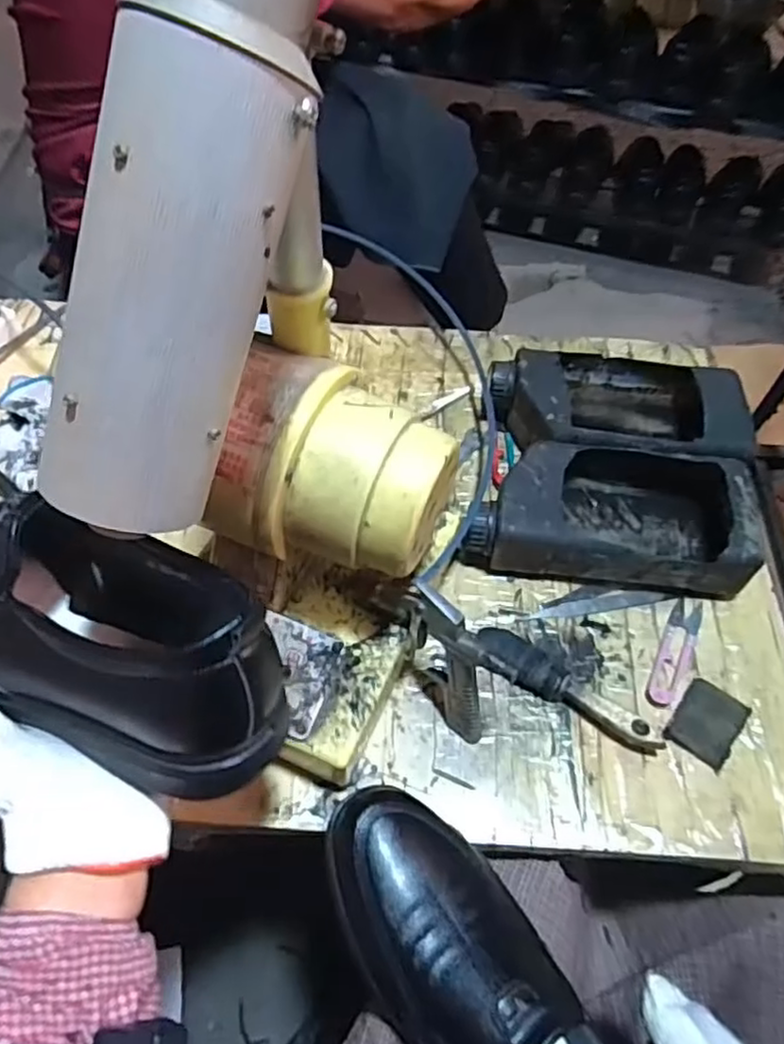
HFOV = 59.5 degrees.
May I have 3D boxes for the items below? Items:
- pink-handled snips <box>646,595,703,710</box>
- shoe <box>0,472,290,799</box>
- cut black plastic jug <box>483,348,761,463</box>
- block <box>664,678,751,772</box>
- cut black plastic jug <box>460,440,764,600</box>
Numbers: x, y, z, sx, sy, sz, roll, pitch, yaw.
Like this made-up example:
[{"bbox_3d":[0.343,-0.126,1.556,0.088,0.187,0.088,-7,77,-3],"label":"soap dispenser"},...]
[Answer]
[{"bbox_3d":[0.218,0.098,0.523,0.025,0.005,0.099,26,60,14],"label":"pink-handled snips"},{"bbox_3d":[-0.166,0.045,0.346,0.238,0.086,0.099,21,59,24],"label":"shoe"},{"bbox_3d":[0.201,-0.101,0.630,0.218,0.064,0.128,4,57,1],"label":"cut black plastic jug"},{"bbox_3d":[0.228,0.143,0.493,0.044,0.009,0.058,33,62,18],"label":"block"},{"bbox_3d":[0.177,-0.015,0.566,0.218,0.059,0.128,7,58,3],"label":"cut black plastic jug"}]

